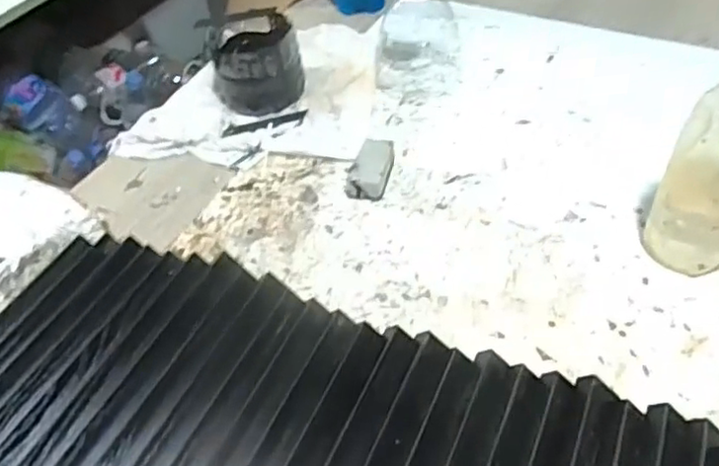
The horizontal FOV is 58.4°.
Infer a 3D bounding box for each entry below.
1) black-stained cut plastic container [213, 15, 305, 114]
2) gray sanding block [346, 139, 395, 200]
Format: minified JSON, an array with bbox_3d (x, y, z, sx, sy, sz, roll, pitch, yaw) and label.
[{"bbox_3d":[-0.119,-0.199,0.760,0.102,0.076,0.089,-14,48,-8],"label":"black-stained cut plastic container"},{"bbox_3d":[0.013,-0.067,0.668,0.037,0.024,0.071,10,49,13],"label":"gray sanding block"}]

